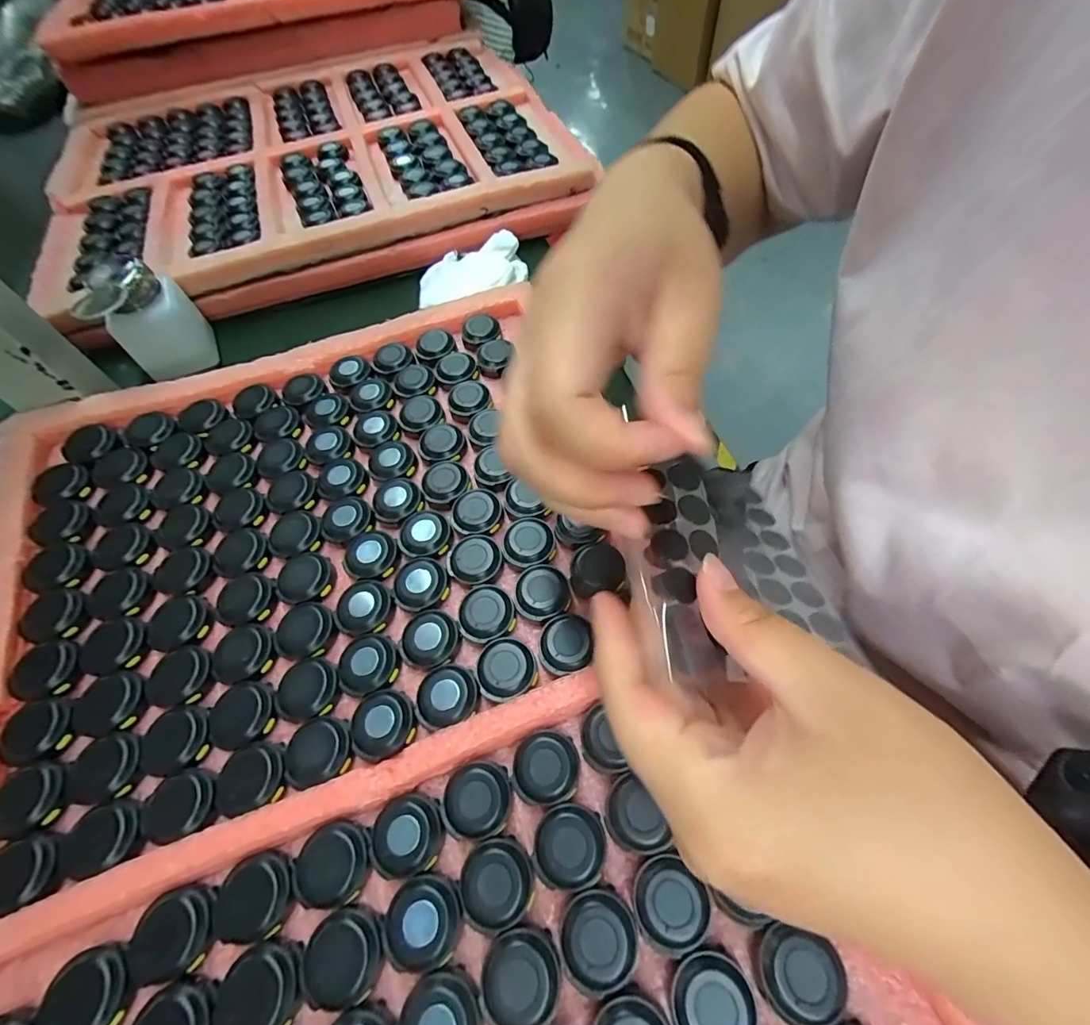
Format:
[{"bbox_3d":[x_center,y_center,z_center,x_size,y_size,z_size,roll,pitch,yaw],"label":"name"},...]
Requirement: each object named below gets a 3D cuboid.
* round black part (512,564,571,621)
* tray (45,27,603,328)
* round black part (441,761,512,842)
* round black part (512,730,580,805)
[{"bbox_3d":[-0.002,0.043,0.256,0.029,0.011,0.030,-1,60,2],"label":"round black part"},{"bbox_3d":[-0.238,-0.367,0.486,0.495,0.031,0.404,-20,61,-9],"label":"tray"},{"bbox_3d":[-0.030,0.127,0.210,0.030,0.011,0.029,-1,60,2],"label":"round black part"},{"bbox_3d":[0.001,0.114,0.214,0.029,0.011,0.028,-1,60,2],"label":"round black part"}]

